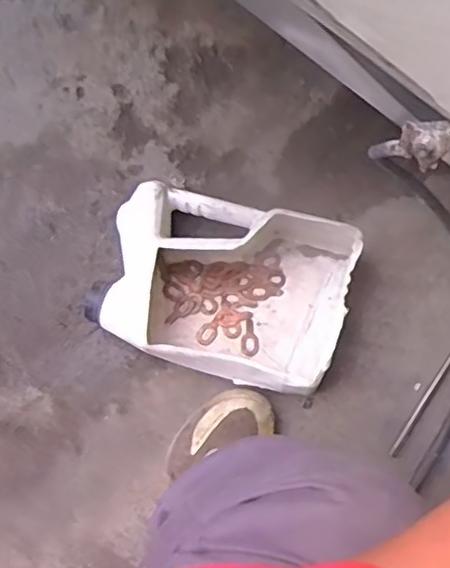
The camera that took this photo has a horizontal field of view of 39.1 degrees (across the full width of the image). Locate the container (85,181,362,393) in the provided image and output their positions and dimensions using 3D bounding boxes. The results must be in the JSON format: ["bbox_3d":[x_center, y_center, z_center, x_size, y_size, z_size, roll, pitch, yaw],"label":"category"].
[{"bbox_3d":[0.000,0.006,0.766,0.291,0.097,0.217,15,83,2],"label":"container"}]

